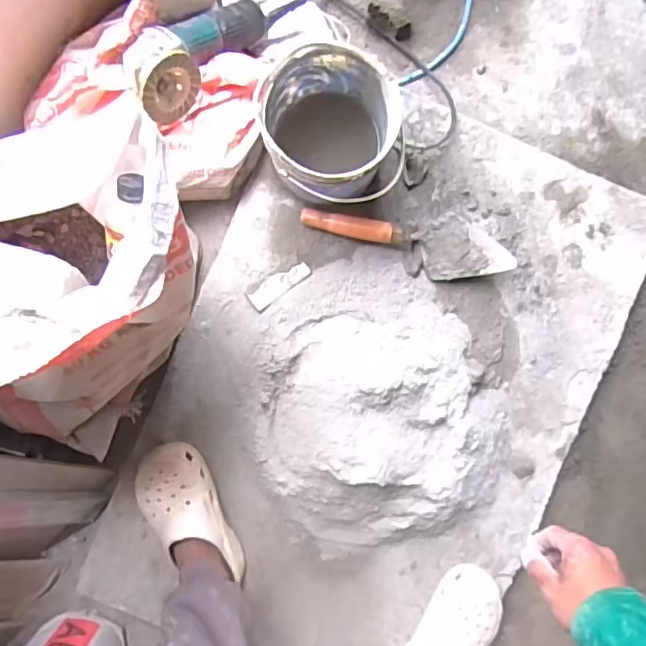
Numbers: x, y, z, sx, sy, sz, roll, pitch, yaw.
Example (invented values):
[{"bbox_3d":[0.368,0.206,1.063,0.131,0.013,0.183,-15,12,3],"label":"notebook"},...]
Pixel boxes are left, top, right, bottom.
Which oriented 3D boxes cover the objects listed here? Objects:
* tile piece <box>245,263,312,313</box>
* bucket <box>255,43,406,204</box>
[{"bbox_3d":[-0.069,-0.060,0.882,0.103,0.014,0.036,-36,95,-2],"label":"tile piece"},{"bbox_3d":[0.004,-0.261,0.793,0.176,0.194,0.176,0,93,-5],"label":"bucket"}]

